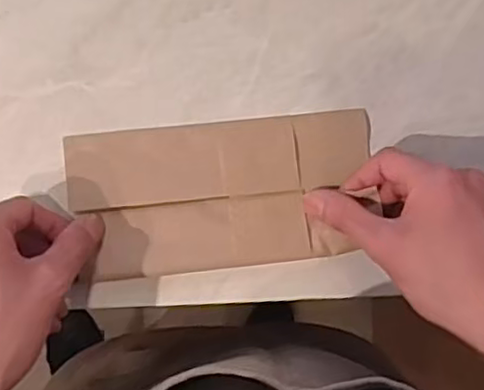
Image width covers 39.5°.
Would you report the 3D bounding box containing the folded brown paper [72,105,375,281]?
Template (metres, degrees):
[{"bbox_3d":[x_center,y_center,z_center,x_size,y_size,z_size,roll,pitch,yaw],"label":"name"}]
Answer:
[{"bbox_3d":[-0.010,-0.001,0.440,0.195,0.008,0.094,-7,87,-9],"label":"folded brown paper"}]

